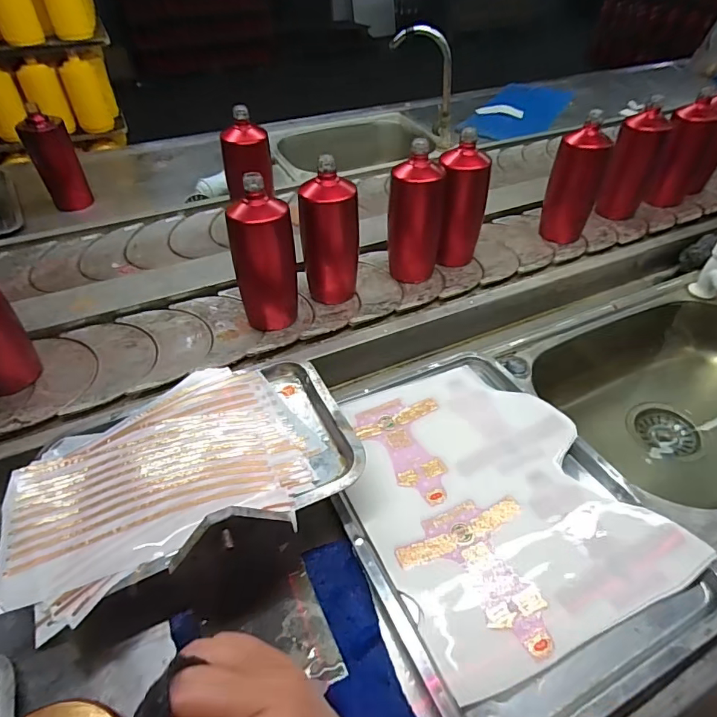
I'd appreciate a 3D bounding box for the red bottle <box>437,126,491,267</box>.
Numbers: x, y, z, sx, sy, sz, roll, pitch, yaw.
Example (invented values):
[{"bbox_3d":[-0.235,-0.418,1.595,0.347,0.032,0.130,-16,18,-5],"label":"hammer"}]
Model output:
[{"bbox_3d":[0.160,-0.234,0.739,0.079,0.200,0.062,13,46,12],"label":"red bottle"}]

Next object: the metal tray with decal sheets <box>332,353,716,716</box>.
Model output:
[{"bbox_3d":[0.125,0.137,0.481,0.272,0.039,0.372,-17,48,-17],"label":"metal tray with decal sheets"}]

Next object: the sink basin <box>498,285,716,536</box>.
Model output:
[{"bbox_3d":[0.466,0.054,0.645,0.464,0.129,0.323,-17,48,-17],"label":"sink basin"}]

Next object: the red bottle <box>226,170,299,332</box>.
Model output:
[{"bbox_3d":[-0.127,-0.131,0.625,0.075,0.187,0.063,15,47,14],"label":"red bottle"}]

